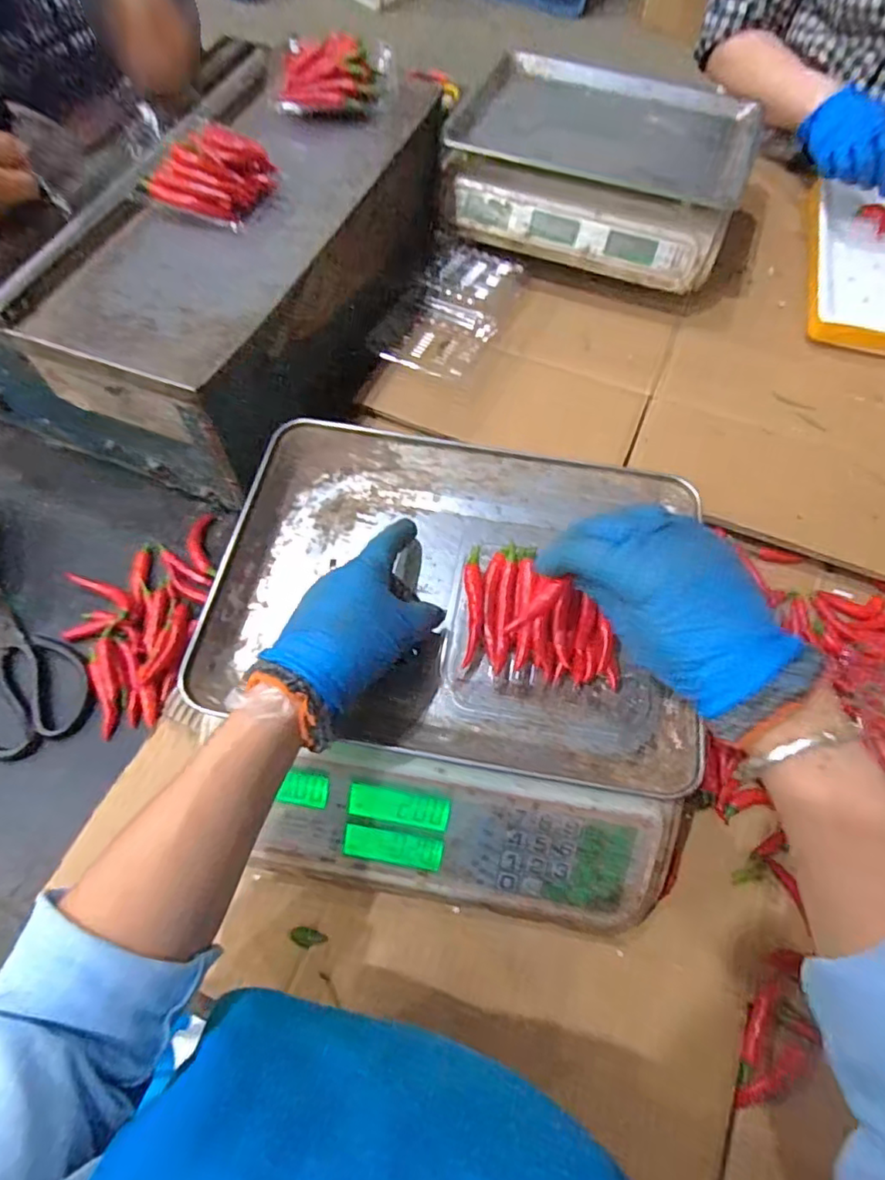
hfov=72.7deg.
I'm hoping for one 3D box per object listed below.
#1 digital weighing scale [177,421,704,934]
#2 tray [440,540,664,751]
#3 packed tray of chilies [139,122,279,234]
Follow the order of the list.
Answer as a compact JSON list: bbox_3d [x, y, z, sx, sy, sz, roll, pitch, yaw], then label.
[{"bbox_3d":[0.004,0.054,0.452,0.322,0.141,0.313,8,65,5],"label":"digital weighing scale"},{"bbox_3d":[0.075,0.031,0.398,0.142,0.035,0.119,11,63,7],"label":"tray"},{"bbox_3d":[-0.207,-0.373,0.533,0.088,0.045,0.090,20,66,11],"label":"packed tray of chilies"}]

